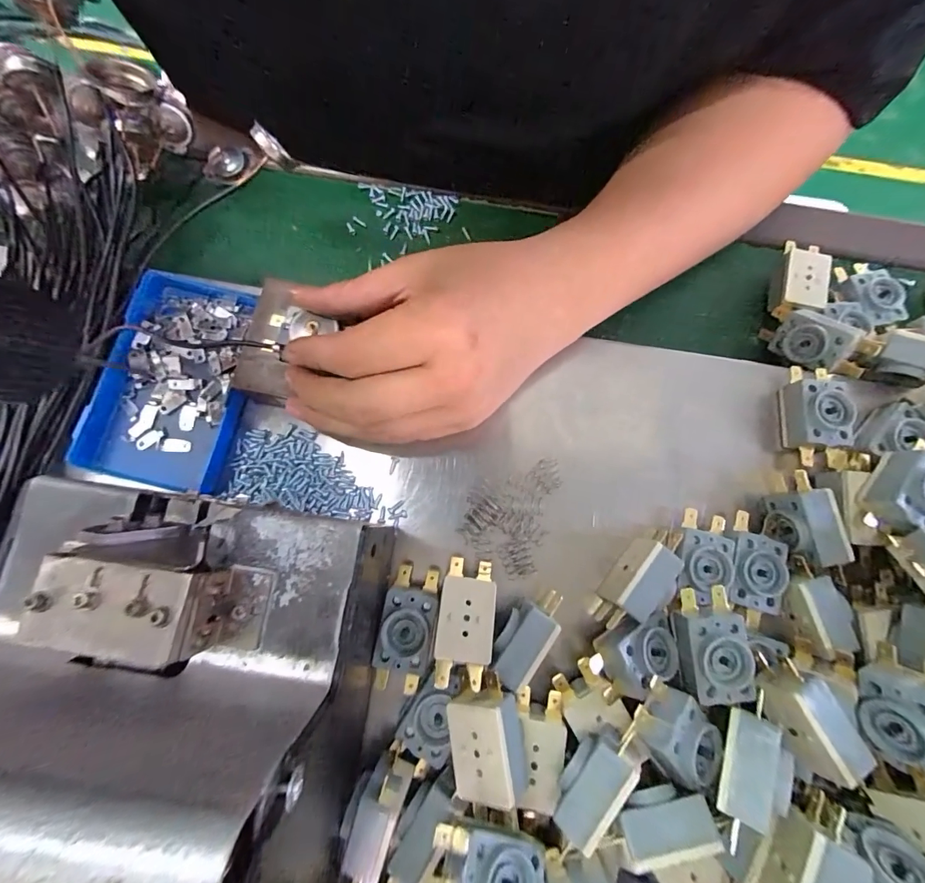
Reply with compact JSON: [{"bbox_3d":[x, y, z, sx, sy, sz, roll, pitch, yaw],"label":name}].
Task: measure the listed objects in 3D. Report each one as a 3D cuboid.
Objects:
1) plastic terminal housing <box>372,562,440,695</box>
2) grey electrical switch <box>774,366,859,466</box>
[{"bbox_3d":[-0.027,0.091,0.204,0.025,0.015,0.057,8,78,0],"label":"plastic terminal housing"},{"bbox_3d":[0.199,-0.016,0.237,0.026,0.024,0.056,5,78,-1],"label":"grey electrical switch"}]

